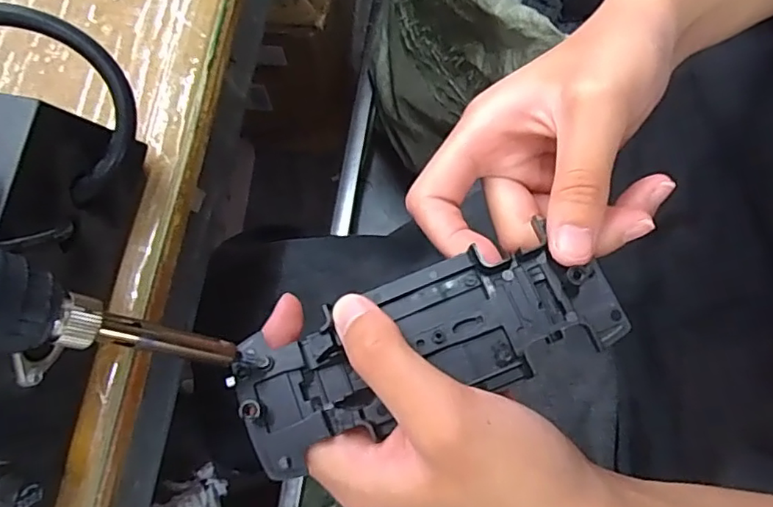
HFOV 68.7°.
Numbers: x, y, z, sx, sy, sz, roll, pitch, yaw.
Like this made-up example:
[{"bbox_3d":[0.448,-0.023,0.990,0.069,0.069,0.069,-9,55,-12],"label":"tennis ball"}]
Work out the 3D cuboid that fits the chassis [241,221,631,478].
[{"bbox_3d":[0.013,0.029,0.188,0.126,0.018,0.045,-20,77,-4],"label":"chassis"}]

